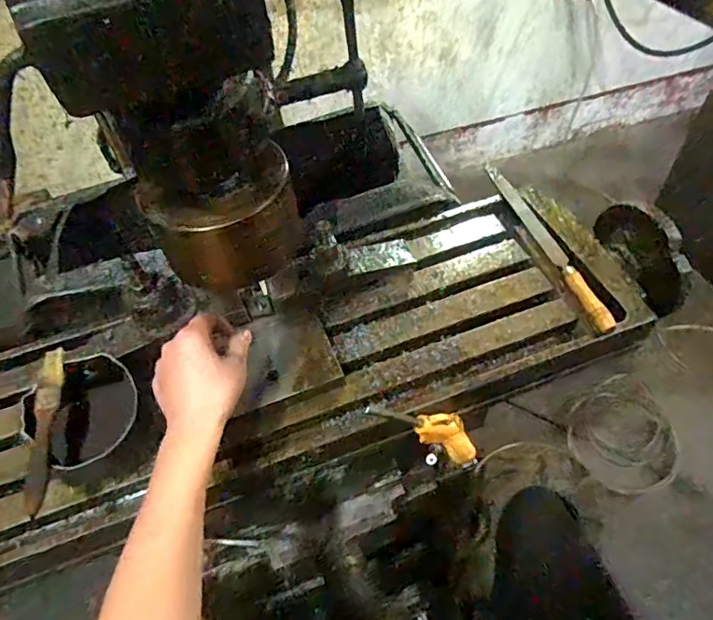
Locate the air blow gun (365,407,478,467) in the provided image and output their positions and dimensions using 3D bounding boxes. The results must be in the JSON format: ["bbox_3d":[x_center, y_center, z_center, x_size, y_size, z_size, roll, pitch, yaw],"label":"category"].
[{"bbox_3d":[0.084,0.124,0.528,0.047,0.212,0.020,-31,51,15],"label":"air blow gun"}]

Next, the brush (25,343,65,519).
[{"bbox_3d":[-0.270,0.100,0.449,0.022,0.024,0.142,-9,52,-3],"label":"brush"}]

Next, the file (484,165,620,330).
[{"bbox_3d":[0.222,-0.087,0.612,0.024,0.022,0.285,-14,52,-6],"label":"file"}]

